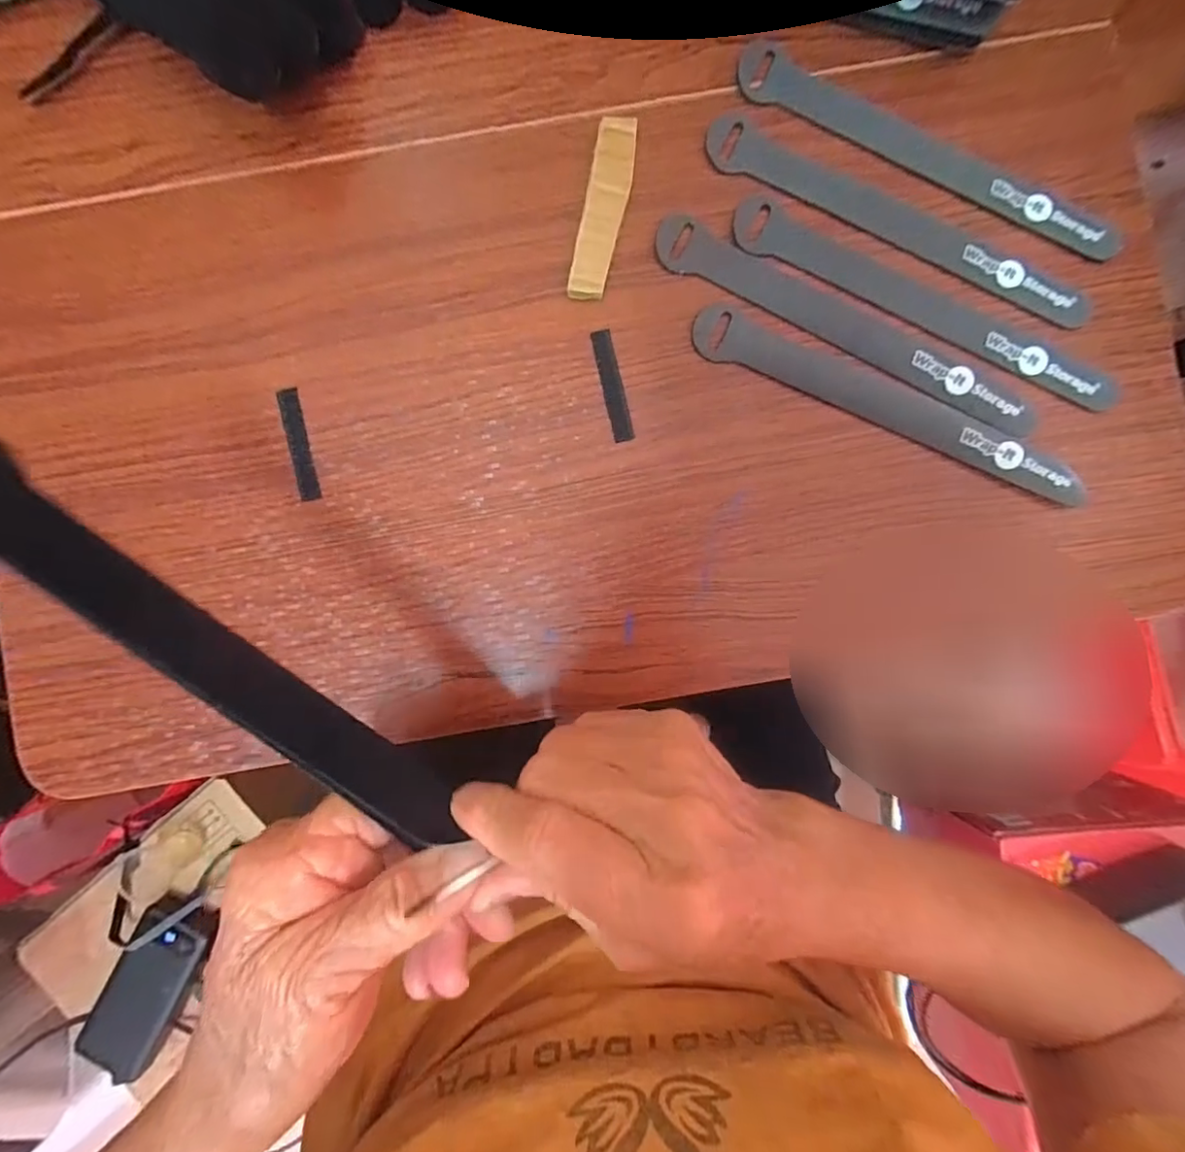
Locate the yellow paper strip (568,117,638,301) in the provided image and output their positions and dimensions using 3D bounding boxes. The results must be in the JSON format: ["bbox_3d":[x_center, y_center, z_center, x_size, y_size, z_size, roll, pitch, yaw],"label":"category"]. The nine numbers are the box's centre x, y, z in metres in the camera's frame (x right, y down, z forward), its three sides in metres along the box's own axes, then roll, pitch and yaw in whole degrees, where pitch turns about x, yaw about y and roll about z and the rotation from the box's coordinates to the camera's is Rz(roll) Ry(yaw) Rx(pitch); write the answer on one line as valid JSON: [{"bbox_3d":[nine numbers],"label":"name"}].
[{"bbox_3d":[0.006,-0.176,0.261,0.019,0.007,0.086,11,90,0],"label":"yellow paper strip"}]

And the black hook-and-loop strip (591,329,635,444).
[{"bbox_3d":[0.010,-0.092,0.262,0.010,0.004,0.054,-13,90,0],"label":"black hook-and-loop strip"}]

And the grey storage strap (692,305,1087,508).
[{"bbox_3d":[0.141,-0.081,0.258,0.196,0.008,0.023,25,90,1],"label":"grey storage strap"}]

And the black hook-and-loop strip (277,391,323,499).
[{"bbox_3d":[-0.142,-0.064,0.262,0.010,0.004,0.054,-12,90,0],"label":"black hook-and-loop strip"}]

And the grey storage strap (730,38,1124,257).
[{"bbox_3d":[0.160,-0.201,0.261,0.198,0.004,0.023,29,90,1],"label":"grey storage strap"}]

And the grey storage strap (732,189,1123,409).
[{"bbox_3d":[0.159,-0.128,0.262,0.198,0.008,0.025,28,90,1],"label":"grey storage strap"}]

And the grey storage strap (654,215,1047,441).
[{"bbox_3d":[0.121,-0.121,0.260,0.196,0.005,0.024,27,90,1],"label":"grey storage strap"}]

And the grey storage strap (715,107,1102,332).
[{"bbox_3d":[0.147,-0.171,0.262,0.196,0.006,0.026,26,90,1],"label":"grey storage strap"}]

